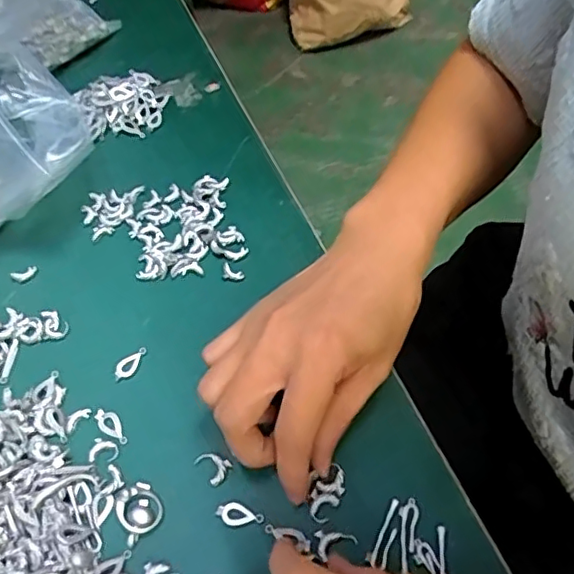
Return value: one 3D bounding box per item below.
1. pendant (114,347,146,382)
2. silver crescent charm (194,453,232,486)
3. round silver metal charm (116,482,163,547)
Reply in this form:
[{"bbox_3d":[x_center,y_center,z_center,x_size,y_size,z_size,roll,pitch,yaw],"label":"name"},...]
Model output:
[{"bbox_3d":[-0.081,0.040,0.307,0.021,0.004,0.009,-38,65,-22],"label":"pendant"},{"bbox_3d":[-0.036,0.084,0.278,0.016,0.004,0.013,23,60,14],"label":"silver crescent charm"},{"bbox_3d":[-0.067,0.100,0.267,0.019,0.004,0.022,-28,62,-17],"label":"round silver metal charm"}]

